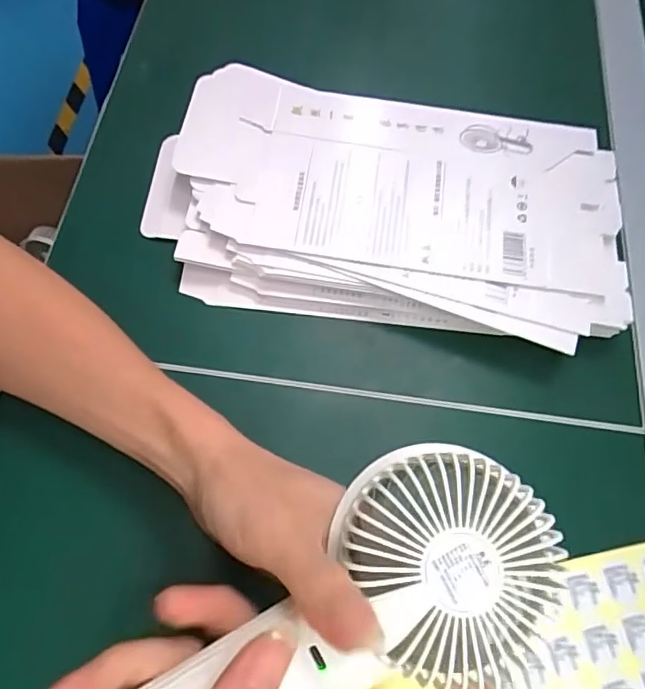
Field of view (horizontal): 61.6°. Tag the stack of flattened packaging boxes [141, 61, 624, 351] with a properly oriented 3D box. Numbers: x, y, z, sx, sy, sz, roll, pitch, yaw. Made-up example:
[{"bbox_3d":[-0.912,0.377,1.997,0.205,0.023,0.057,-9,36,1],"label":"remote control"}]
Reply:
[{"bbox_3d":[0.043,-0.097,0.373,0.321,0.034,0.176,11,69,3],"label":"stack of flattened packaging boxes"}]

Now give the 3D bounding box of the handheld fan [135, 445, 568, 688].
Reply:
[{"bbox_3d":[0.002,0.105,0.199,0.177,0.031,0.080,-29,72,-1],"label":"handheld fan"}]

